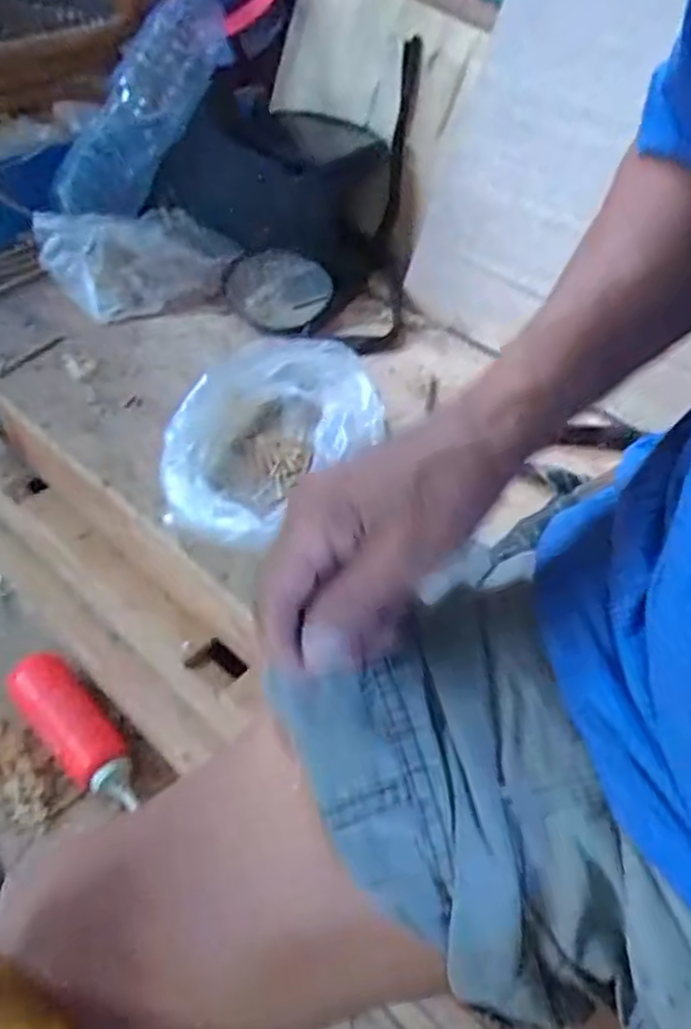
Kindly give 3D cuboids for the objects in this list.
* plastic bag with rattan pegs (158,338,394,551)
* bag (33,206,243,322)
[{"bbox_3d":[-0.056,-0.050,0.499,0.105,0.067,0.179,30,53,19],"label":"plastic bag with rattan pegs"},{"bbox_3d":[-0.188,-0.245,0.663,0.167,0.060,0.101,-27,57,-27],"label":"bag"}]

